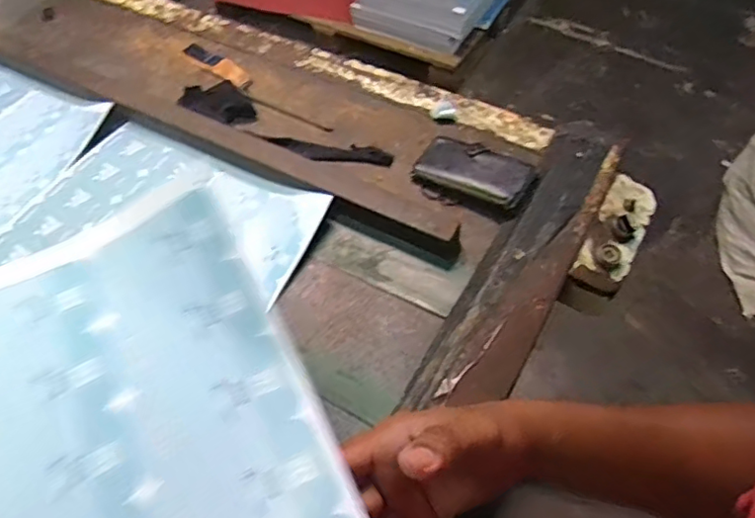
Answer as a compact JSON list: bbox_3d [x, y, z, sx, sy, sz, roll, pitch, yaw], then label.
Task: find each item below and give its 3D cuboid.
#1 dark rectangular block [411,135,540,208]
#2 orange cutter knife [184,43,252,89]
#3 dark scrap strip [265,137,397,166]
[{"bbox_3d":[0.132,-0.119,0.797,0.161,0.036,0.093,28,63,20],"label":"dark rectangular block"},{"bbox_3d":[-0.269,-0.327,0.962,0.168,0.014,0.032,38,66,24],"label":"orange cutter knife"},{"bbox_3d":[-0.068,-0.154,0.822,0.180,0.010,0.033,6,57,7],"label":"dark scrap strip"}]

